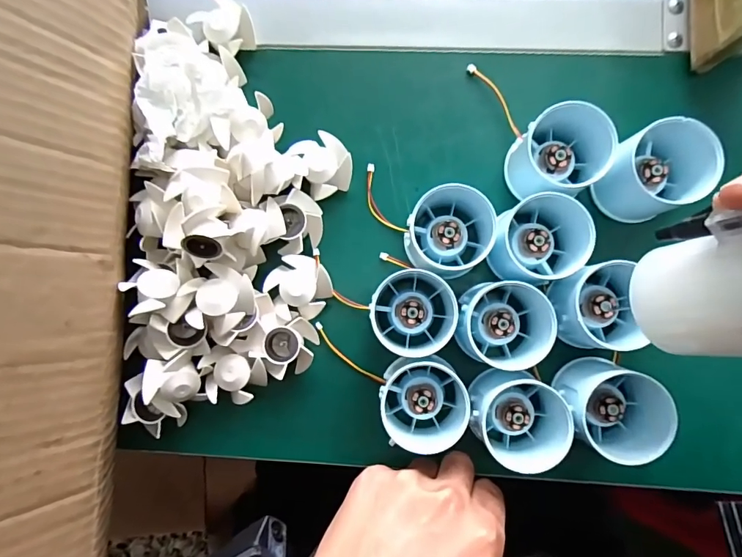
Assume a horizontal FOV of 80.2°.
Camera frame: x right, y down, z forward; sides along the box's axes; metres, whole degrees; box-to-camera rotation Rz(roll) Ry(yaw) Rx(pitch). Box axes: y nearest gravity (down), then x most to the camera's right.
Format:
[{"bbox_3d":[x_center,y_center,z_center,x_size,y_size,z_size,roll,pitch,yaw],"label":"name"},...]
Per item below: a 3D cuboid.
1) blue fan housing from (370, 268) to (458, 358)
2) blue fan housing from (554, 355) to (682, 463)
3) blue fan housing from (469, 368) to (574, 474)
[{"bbox_3d":[0.029,0.020,0.283,0.056,0.048,0.054,0,85,3],"label":"blue fan housing"},{"bbox_3d":[0.150,0.079,0.269,0.055,0.050,0.053,0,85,3],"label":"blue fan housing"},{"bbox_3d":[0.092,0.084,0.273,0.056,0.045,0.055,0,85,3],"label":"blue fan housing"}]

